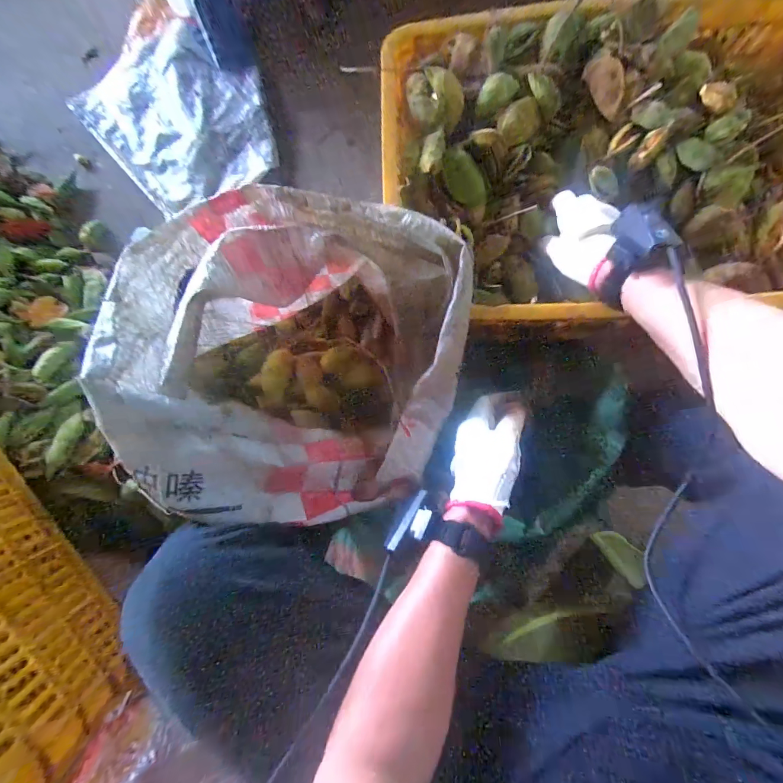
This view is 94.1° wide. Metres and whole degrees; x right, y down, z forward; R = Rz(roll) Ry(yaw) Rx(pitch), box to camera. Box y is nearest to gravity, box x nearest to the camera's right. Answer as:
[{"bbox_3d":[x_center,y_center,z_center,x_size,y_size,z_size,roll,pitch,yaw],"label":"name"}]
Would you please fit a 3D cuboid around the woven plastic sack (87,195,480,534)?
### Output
[{"bbox_3d":[-0.099,-0.026,0.488,0.349,0.341,0.326,2,81,5],"label":"woven plastic sack"}]

